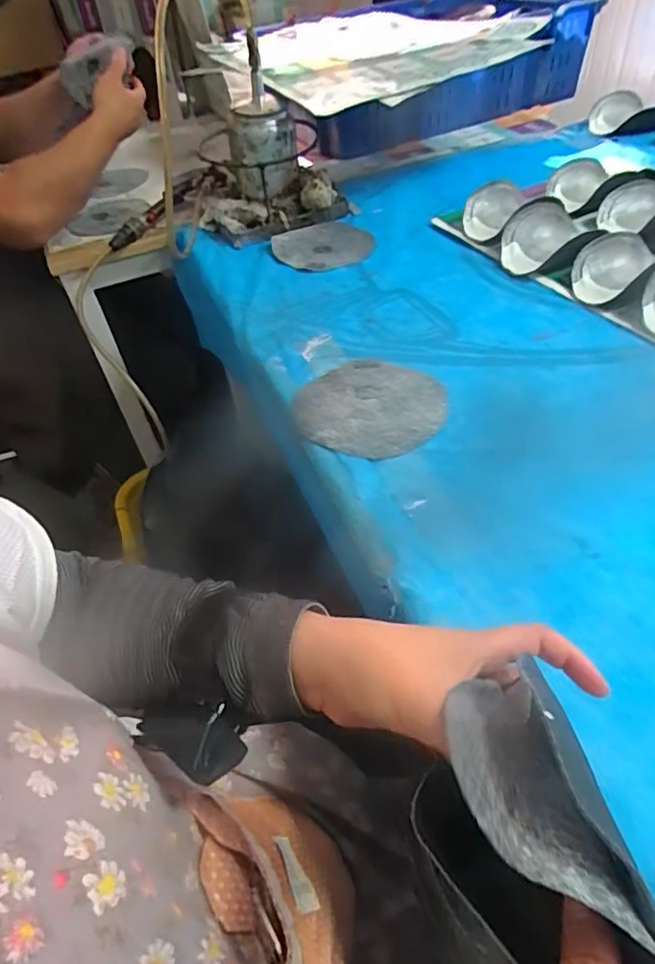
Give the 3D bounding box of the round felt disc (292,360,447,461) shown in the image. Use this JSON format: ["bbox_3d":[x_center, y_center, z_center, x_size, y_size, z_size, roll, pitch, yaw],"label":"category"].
[{"bbox_3d":[0.042,-0.077,0.562,0.139,0.008,0.140,-2,46,2],"label":"round felt disc"}]

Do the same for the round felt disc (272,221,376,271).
[{"bbox_3d":[-0.003,-0.341,0.806,0.147,0.016,0.121,-22,48,-16],"label":"round felt disc"}]

